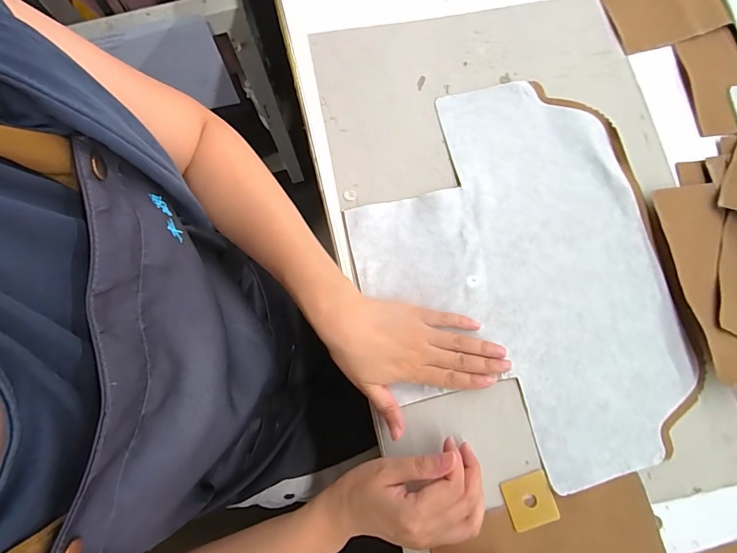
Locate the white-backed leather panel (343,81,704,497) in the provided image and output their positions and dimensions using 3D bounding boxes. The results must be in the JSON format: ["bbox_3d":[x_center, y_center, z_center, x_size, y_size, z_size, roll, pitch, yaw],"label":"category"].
[{"bbox_3d":[0.152,-0.006,0.403,0.309,0.007,0.403,-11,79,-4],"label":"white-backed leather panel"}]

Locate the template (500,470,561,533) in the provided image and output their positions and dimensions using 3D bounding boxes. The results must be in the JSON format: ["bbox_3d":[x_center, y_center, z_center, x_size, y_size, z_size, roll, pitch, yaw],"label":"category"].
[{"bbox_3d":[0.150,0.209,0.362,0.043,0.004,0.043,-17,79,-2],"label":"template"}]

